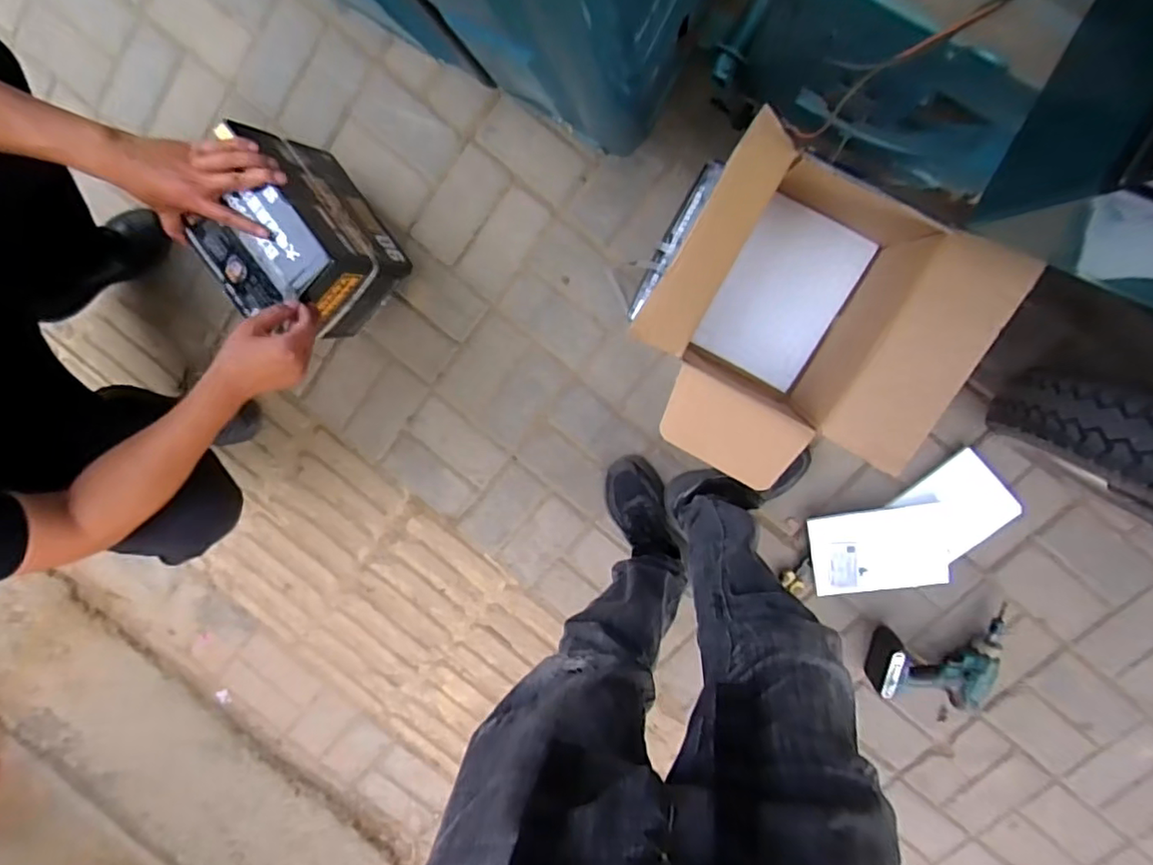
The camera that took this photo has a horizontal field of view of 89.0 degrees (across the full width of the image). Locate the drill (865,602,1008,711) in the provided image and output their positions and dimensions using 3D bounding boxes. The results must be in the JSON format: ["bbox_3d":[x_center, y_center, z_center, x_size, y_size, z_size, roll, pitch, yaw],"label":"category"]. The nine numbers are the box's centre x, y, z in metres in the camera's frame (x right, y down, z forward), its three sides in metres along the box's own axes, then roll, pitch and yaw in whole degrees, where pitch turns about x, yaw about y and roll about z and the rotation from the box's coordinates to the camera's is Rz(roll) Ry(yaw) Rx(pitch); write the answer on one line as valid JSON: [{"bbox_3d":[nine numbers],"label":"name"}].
[{"bbox_3d":[0.638,0.386,1.049,0.199,0.088,0.201,6,104,6],"label":"drill"}]

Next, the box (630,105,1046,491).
[{"bbox_3d":[0.237,-0.128,0.672,0.297,0.261,0.346,24,103,0],"label":"box"}]

